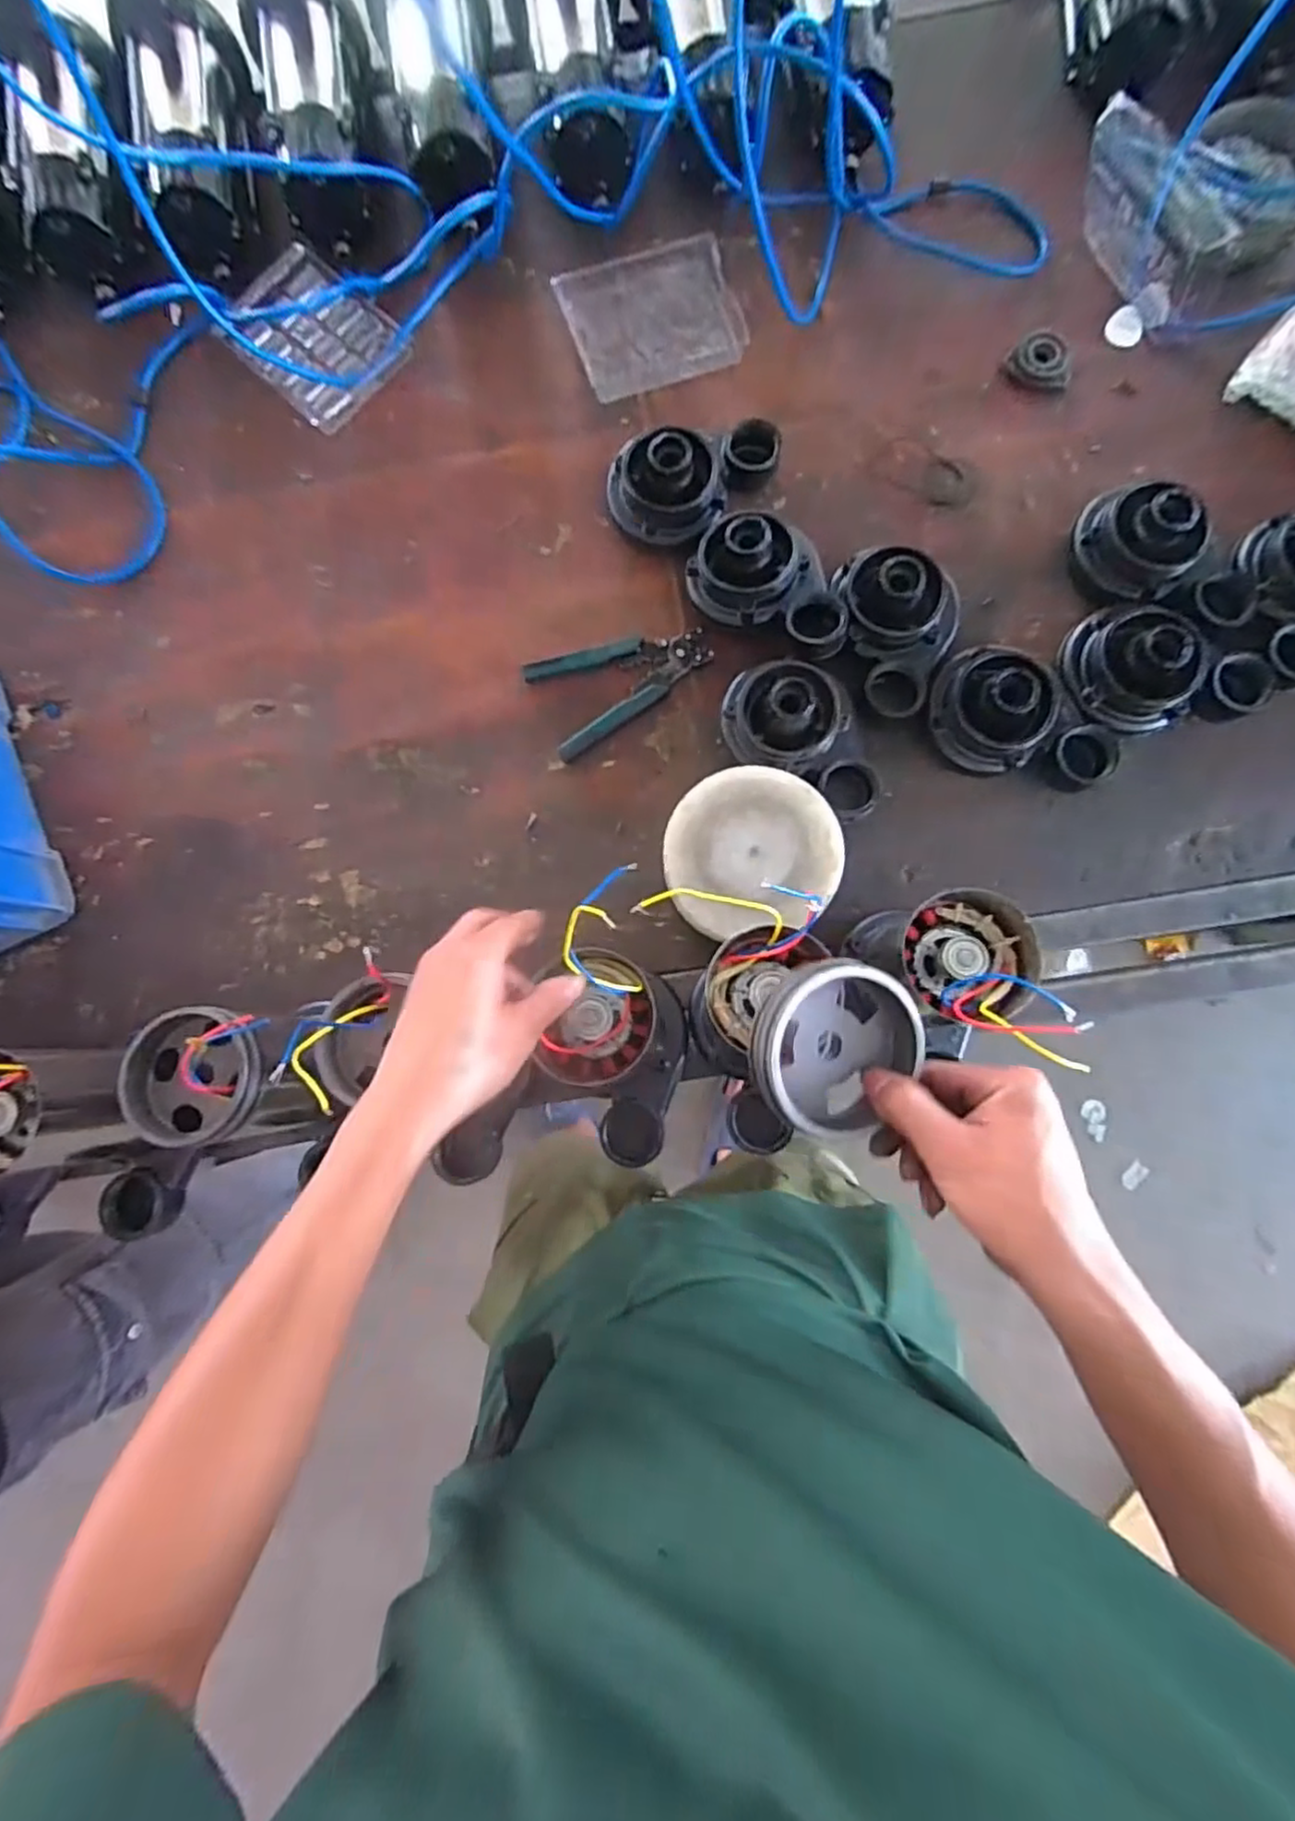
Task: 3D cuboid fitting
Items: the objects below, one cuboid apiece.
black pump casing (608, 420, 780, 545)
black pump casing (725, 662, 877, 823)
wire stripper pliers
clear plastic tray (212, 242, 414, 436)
[{"bbox_3d":[0.048,-0.413,0.668,0.172,0.073,0.102,-14,82,1],"label":"black pump casing"},{"bbox_3d":[0.144,-0.160,0.633,0.162,0.063,0.091,28,85,6],"label":"black pump casing"},{"bbox_3d":[-0.022,-0.225,0.673,0.170,0.021,0.093,-26,82,0],"label":"wire stripper pliers"},{"bbox_3d":[-0.360,-0.610,0.732,0.209,0.018,0.138,43,87,7],"label":"clear plastic tray"}]

